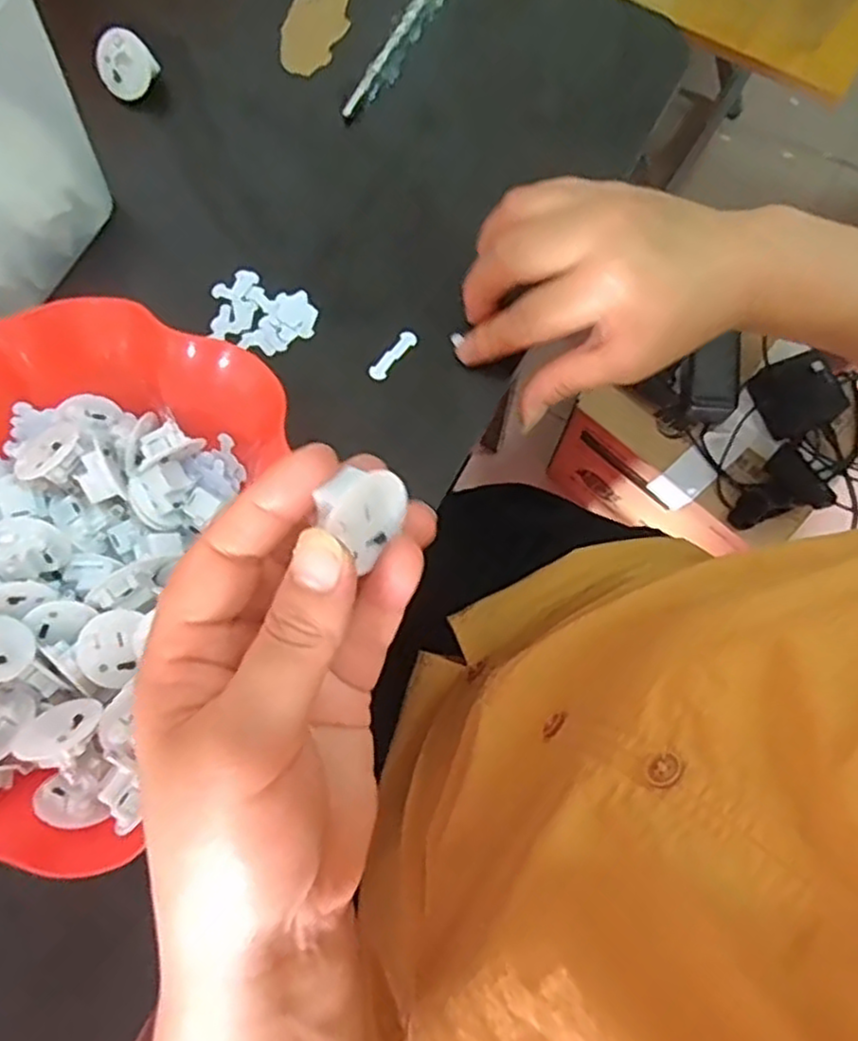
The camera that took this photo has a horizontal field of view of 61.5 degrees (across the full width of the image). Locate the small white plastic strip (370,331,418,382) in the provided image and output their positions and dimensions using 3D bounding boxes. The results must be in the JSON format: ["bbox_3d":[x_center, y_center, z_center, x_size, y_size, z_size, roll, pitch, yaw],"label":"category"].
[{"bbox_3d":[-0.018,-0.086,0.373,0.010,0.004,0.031,39,82,8],"label":"small white plastic strip"}]

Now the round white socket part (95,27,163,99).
[{"bbox_3d":[-0.169,-0.254,0.401,0.031,0.012,0.033,-20,111,18],"label":"round white socket part"}]

